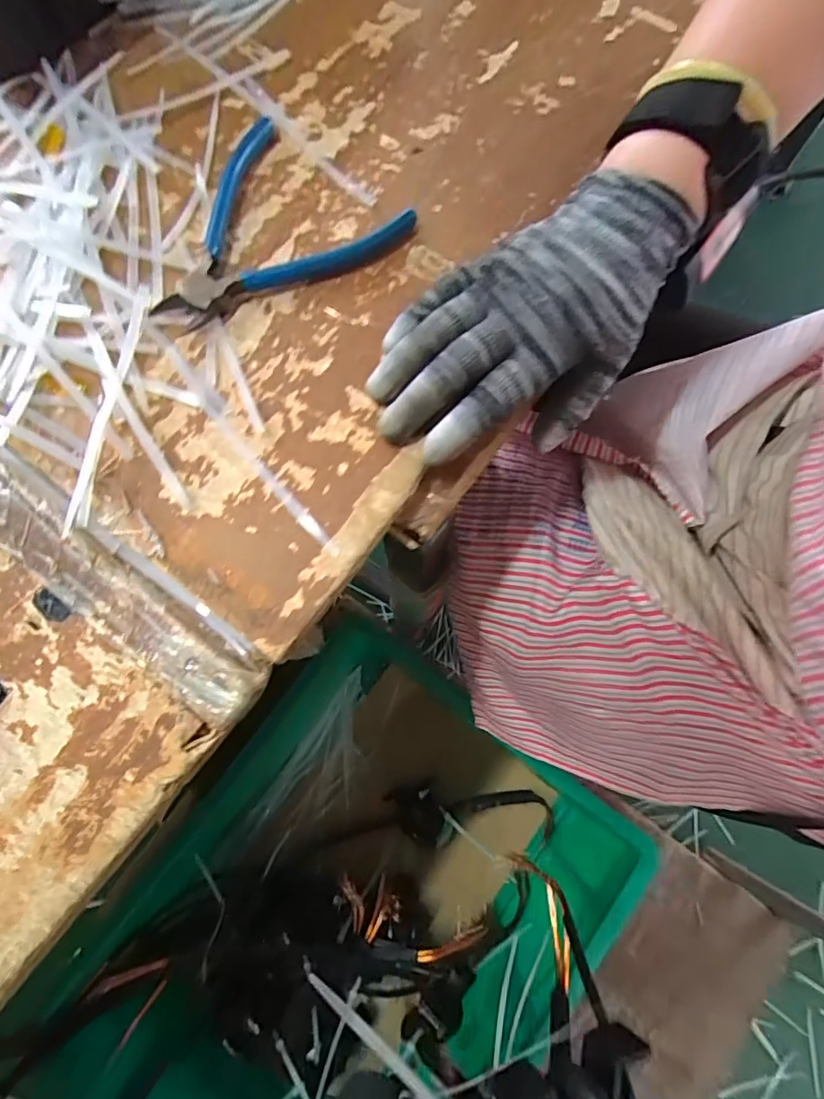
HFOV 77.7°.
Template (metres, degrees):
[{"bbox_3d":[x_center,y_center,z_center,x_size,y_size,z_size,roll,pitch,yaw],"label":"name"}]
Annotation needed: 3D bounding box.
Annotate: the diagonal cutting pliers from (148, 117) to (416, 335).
[{"bbox_3d":[-0.089,-0.177,0.290,0.123,0.009,0.136,39,78,9],"label":"diagonal cutting pliers"}]

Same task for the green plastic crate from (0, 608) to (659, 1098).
[{"bbox_3d":[-0.074,0.430,0.616,0.402,0.256,0.498,35,78,8],"label":"green plastic crate"}]

